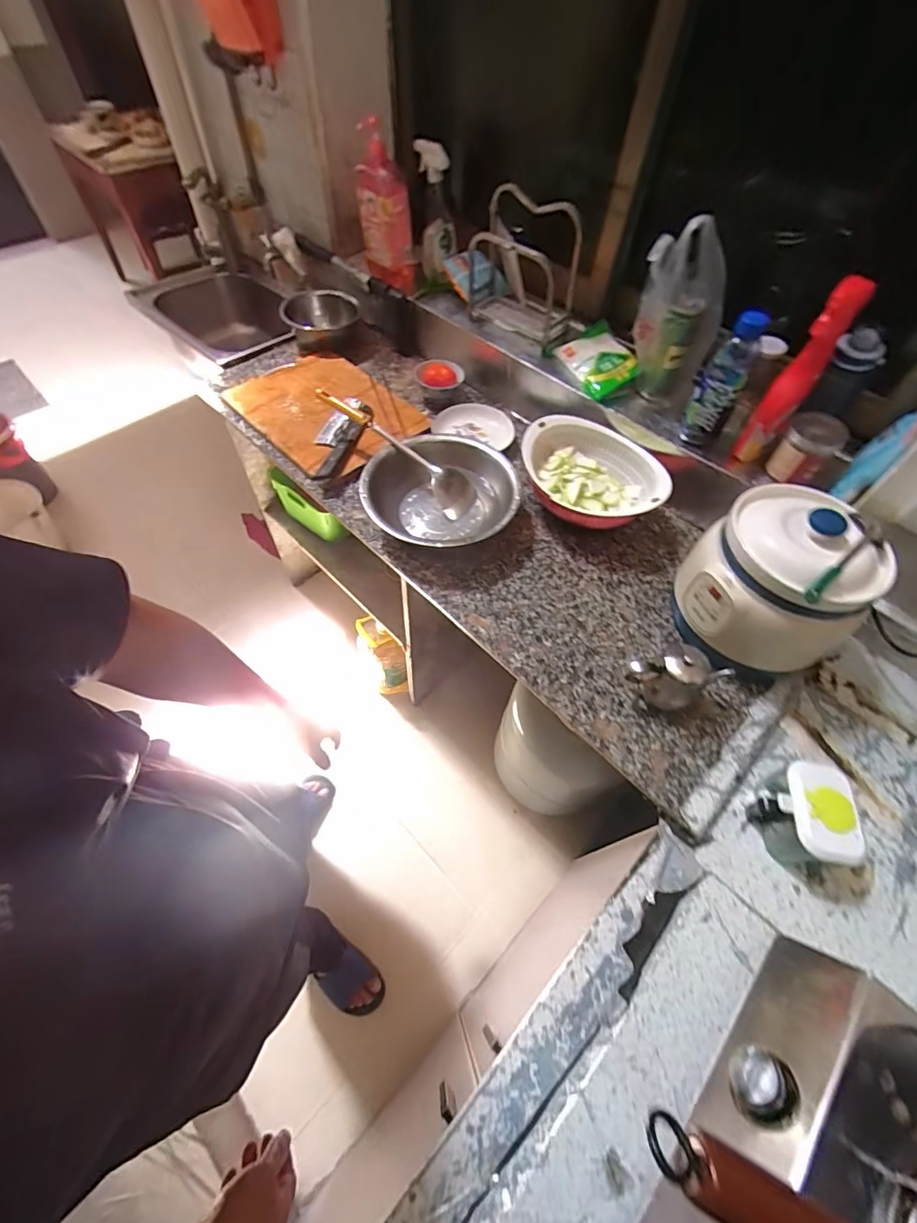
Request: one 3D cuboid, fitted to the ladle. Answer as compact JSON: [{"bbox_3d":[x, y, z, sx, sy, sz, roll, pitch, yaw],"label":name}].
[{"bbox_3d":[-0.122,-0.311,0.906,0.371,0.056,0.094,38,61,-4],"label":"ladle"}]

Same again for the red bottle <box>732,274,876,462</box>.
[{"bbox_3d":[0.515,-0.356,0.732,0.050,0.266,0.053,35,62,18],"label":"red bottle"}]

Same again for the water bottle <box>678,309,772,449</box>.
[{"bbox_3d":[0.431,-0.374,0.783,0.065,0.215,0.055,26,59,13],"label":"water bottle"}]

